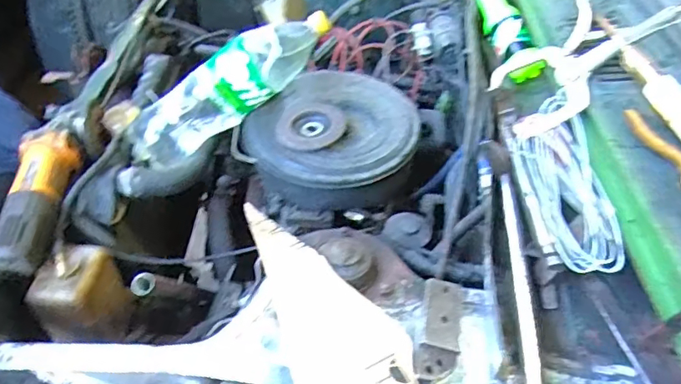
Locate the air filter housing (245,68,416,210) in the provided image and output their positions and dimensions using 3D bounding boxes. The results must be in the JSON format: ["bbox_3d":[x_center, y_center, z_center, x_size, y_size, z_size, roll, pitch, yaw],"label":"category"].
[{"bbox_3d":[-0.010,-0.082,0.752,0.234,0.088,0.237,-2,46,2],"label":"air filter housing"}]

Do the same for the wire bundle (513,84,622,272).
[{"bbox_3d":[0.246,-0.014,0.575,0.078,0.042,0.220,-5,59,0],"label":"wire bundle"}]

